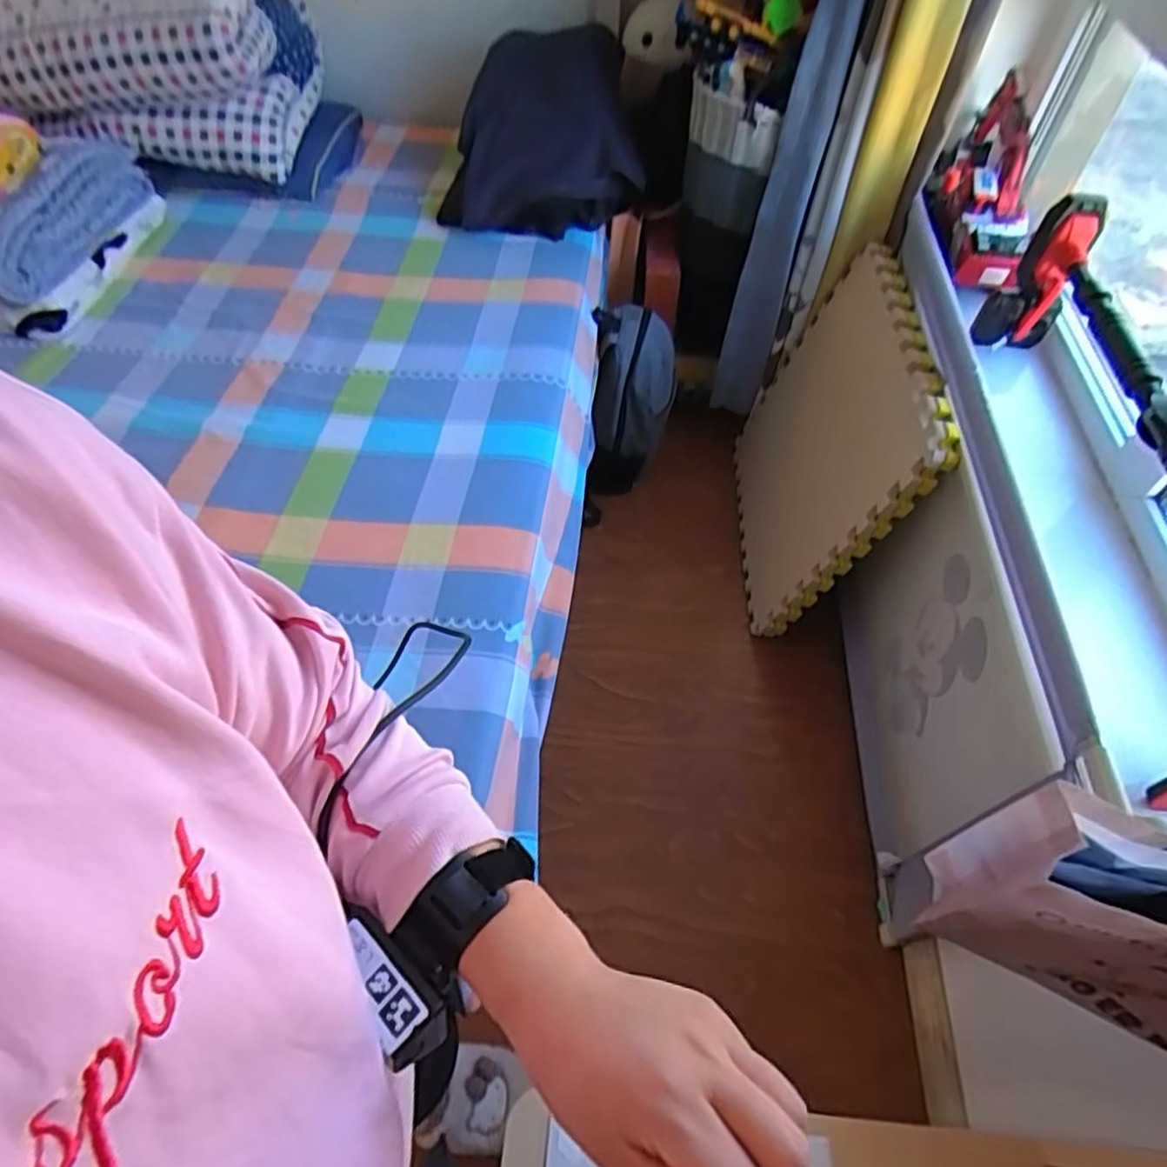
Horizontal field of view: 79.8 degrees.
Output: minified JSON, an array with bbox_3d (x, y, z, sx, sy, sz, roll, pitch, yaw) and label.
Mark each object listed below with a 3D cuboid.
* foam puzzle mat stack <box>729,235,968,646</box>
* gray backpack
[{"bbox_3d":[0.497,-0.282,1.481,0.061,0.635,0.612,11,54,-11],"label":"foam puzzle mat stack"},{"bbox_3d":[0.112,-0.411,1.658,0.203,0.430,0.191,-6,55,-4],"label":"gray backpack"}]

